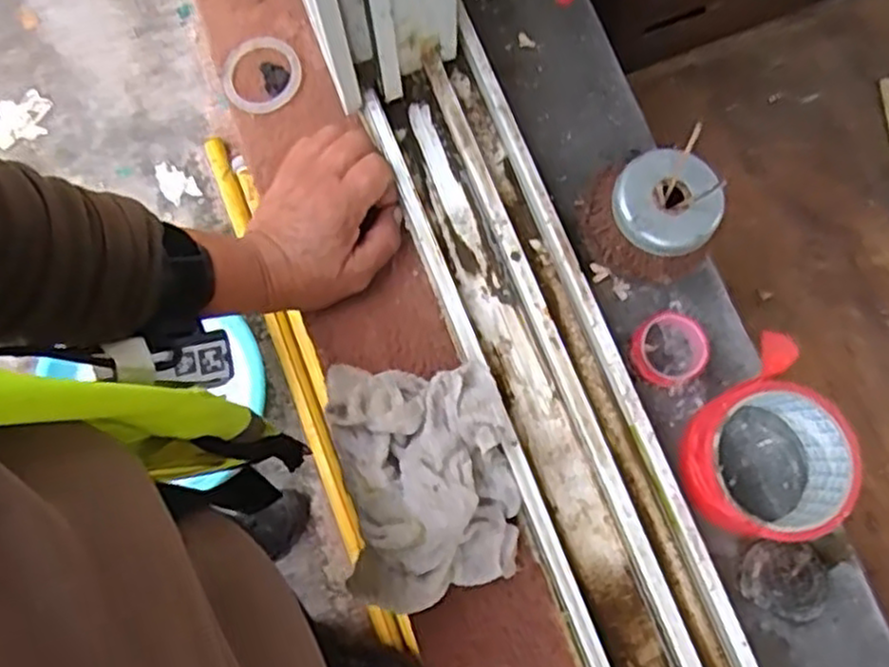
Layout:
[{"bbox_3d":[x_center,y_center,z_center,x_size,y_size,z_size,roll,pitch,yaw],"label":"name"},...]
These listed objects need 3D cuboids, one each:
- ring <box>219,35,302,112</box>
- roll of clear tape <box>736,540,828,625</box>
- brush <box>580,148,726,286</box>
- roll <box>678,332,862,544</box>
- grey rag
[{"bbox_3d":[-0.130,-0.184,0.529,0.055,0.009,0.055,0,78,1],"label":"ring"},{"bbox_3d":[0.205,0.149,0.449,0.047,0.017,0.043,0,78,1],"label":"roll of clear tape"},{"bbox_3d":[0.127,-0.074,0.461,0.076,0.066,0.075,0,78,1],"label":"brush"},{"bbox_3d":[0.189,0.070,0.451,0.097,0.045,0.106,0,78,1],"label":"roll"},{"bbox_3d":[-0.012,0.087,0.434,0.106,0.057,0.147,-7,78,0],"label":"grey rag"}]

